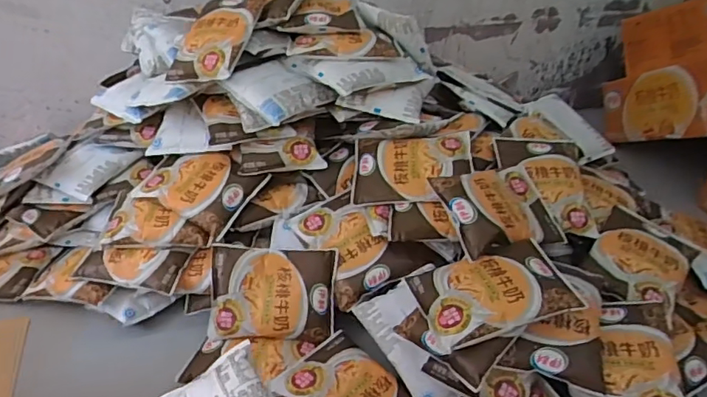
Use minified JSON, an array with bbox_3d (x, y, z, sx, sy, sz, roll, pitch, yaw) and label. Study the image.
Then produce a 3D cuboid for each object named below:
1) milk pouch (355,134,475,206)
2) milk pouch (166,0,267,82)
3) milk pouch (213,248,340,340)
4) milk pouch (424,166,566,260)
[{"bbox_3d":[0.065,-0.035,0.619,0.129,0.018,0.087,-3,57,8],"label":"milk pouch"},{"bbox_3d":[-0.157,-0.187,0.640,0.090,0.017,0.121,7,66,27],"label":"milk pouch"},{"bbox_3d":[-0.082,0.098,0.575,0.125,0.018,0.091,2,77,-4],"label":"milk pouch"},{"bbox_3d":[0.153,0.008,0.573,0.125,0.021,0.093,-4,56,-30],"label":"milk pouch"}]

